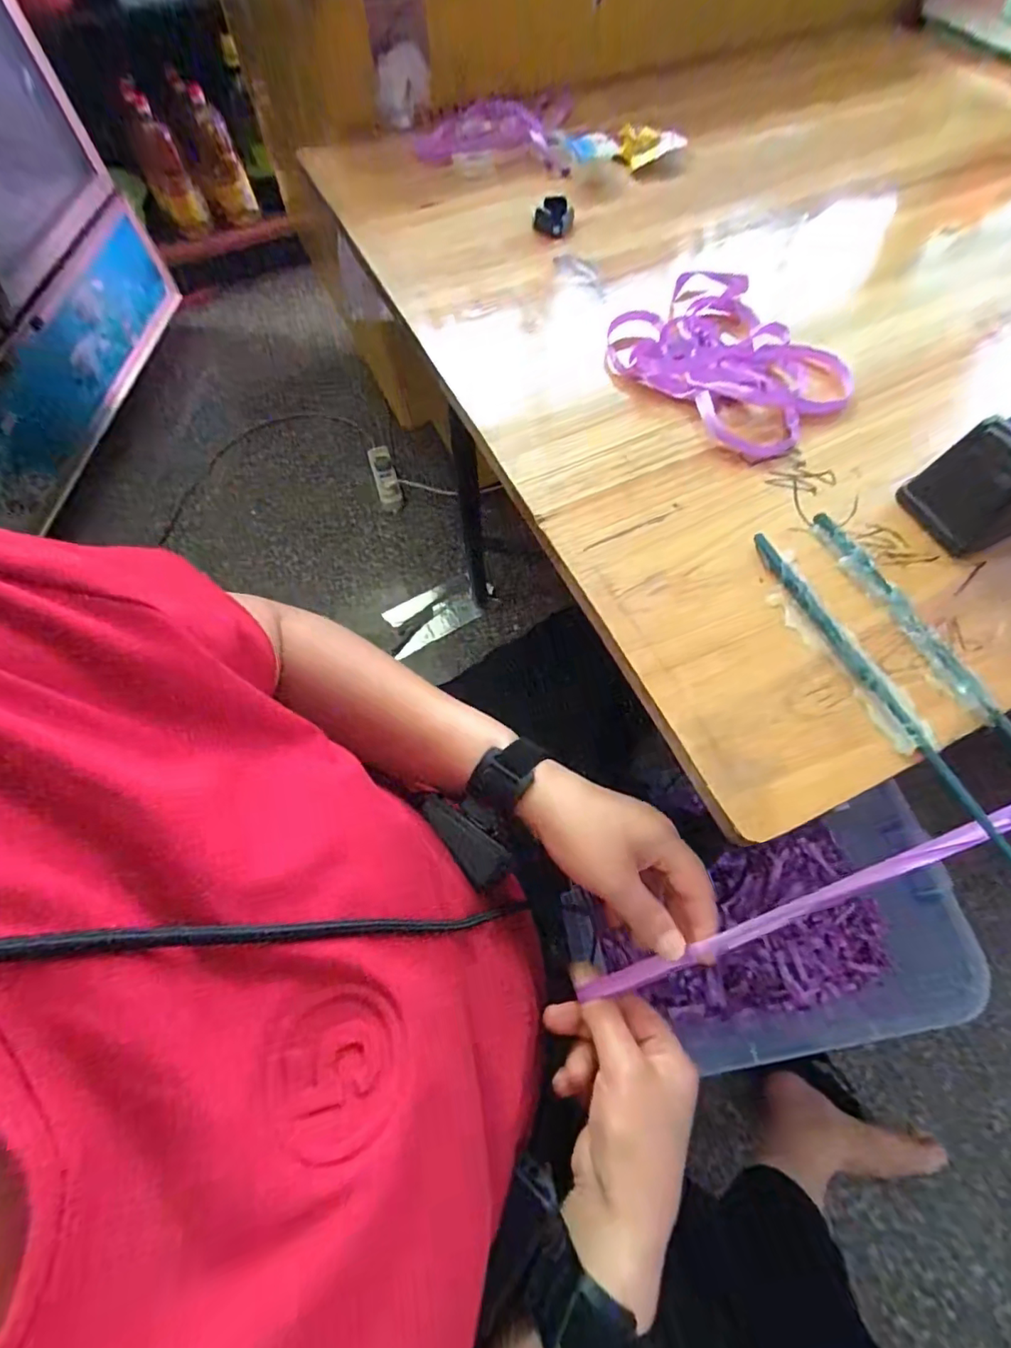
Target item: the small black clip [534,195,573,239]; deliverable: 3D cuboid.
[{"bbox_3d":[0.045,-0.425,0.502,0.031,0.019,0.034,0,65,1],"label":"small black clip"}]

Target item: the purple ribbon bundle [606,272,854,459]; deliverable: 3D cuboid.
[{"bbox_3d":[0.176,-0.254,0.418,0.143,0.023,0.179,-37,69,-15],"label":"purple ribbon bundle"}]

